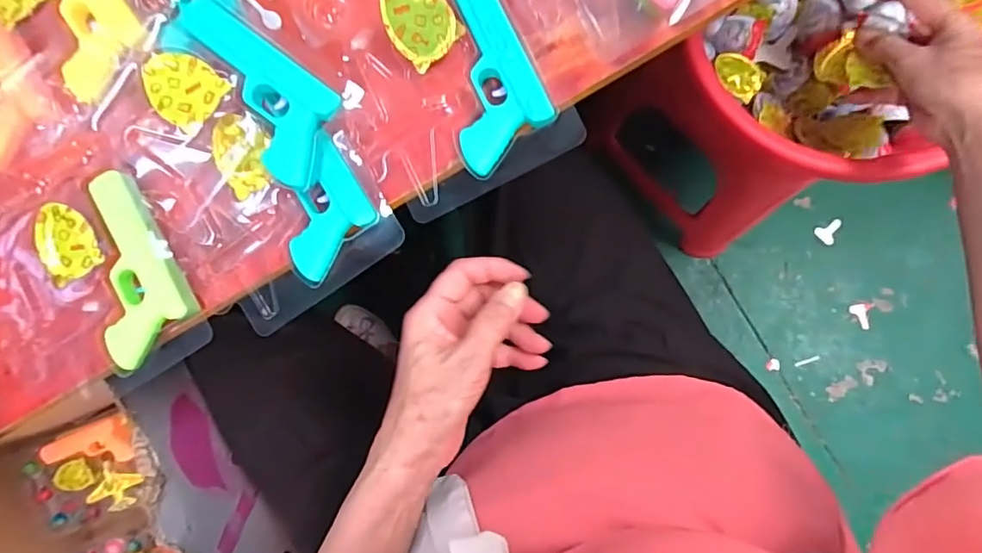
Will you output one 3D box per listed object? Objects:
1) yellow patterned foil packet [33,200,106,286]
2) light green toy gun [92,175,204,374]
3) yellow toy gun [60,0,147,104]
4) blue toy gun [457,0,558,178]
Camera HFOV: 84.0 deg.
[{"bbox_3d":[-0.273,-0.023,0.353,0.033,0.015,0.048,-21,86,4],"label":"yellow patterned foil packet"},{"bbox_3d":[-0.234,-0.006,0.352,0.061,0.016,0.114,-25,86,4],"label":"light green toy gun"},{"bbox_3d":[-0.260,-0.170,0.338,0.055,0.018,0.132,-35,85,3],"label":"yellow toy gun"},{"bbox_3d":[-0.007,-0.126,0.336,0.060,0.015,0.117,-25,86,4],"label":"blue toy gun"}]

